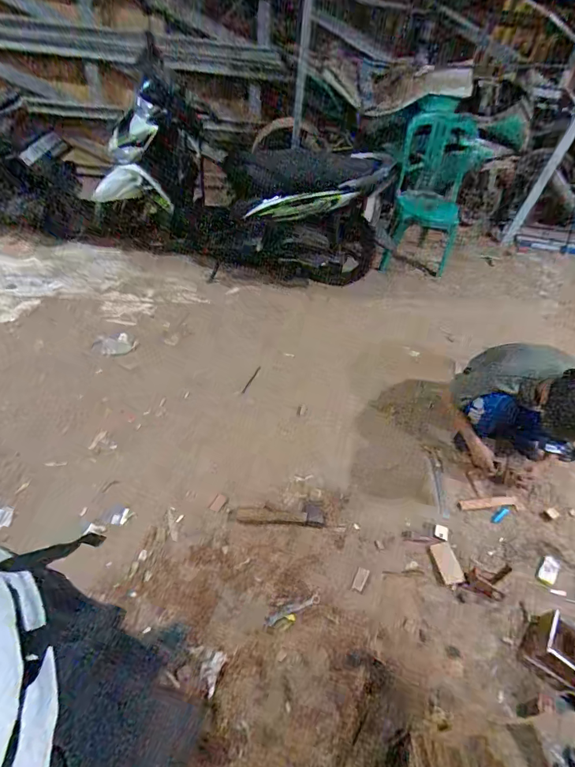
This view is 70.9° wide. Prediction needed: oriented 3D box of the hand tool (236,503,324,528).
[{"bbox_3d":[-0.027,0.523,1.594,0.336,0.025,0.086,0,48,-5],"label":"hand tool"}]

